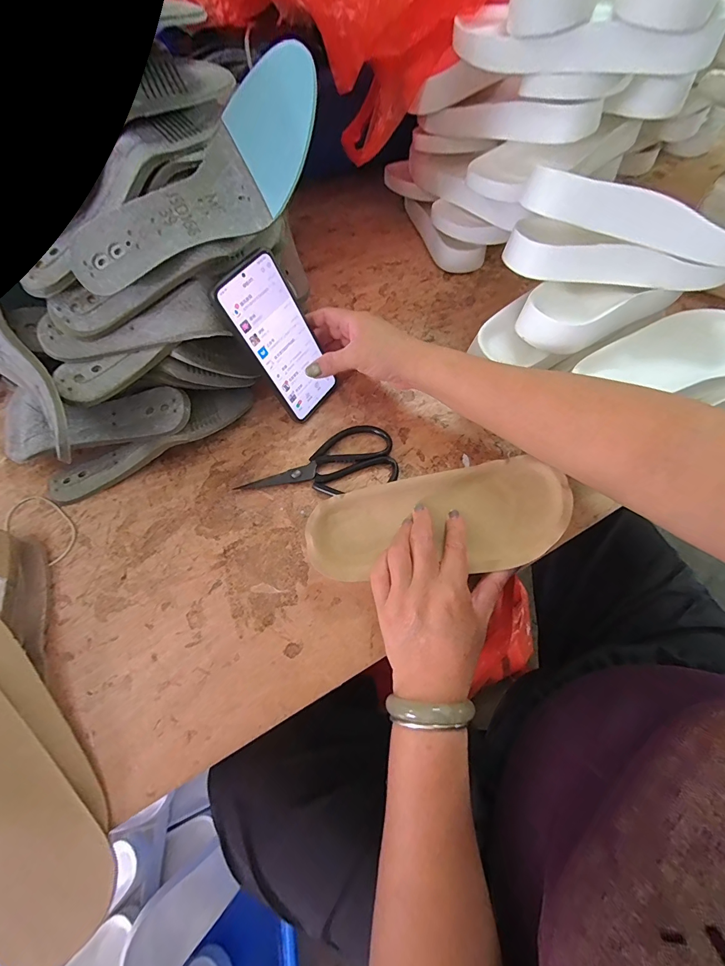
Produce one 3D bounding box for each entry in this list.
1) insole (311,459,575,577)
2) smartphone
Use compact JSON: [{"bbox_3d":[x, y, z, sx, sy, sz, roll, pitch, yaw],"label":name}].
[{"bbox_3d":[0.071,0.035,0.351,0.241,0.016,0.097,-9,63,-3],"label":"insole"},{"bbox_3d":[-0.081,-0.144,0.396,0.006,0.164,0.077,23,65,40],"label":"smartphone"}]

